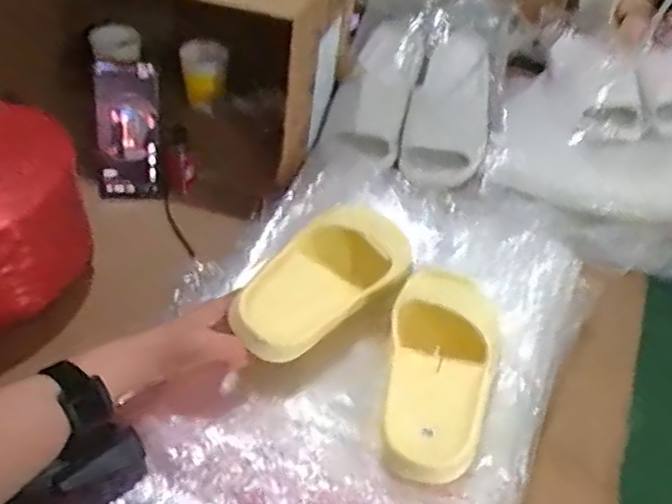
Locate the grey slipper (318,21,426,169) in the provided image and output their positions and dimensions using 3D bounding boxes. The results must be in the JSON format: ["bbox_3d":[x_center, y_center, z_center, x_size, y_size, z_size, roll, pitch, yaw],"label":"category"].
[{"bbox_3d":[0.054,-0.230,0.903,0.102,0.069,0.294,13,63,9],"label":"grey slipper"}]

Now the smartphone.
[{"bbox_3d":[-0.235,-0.132,0.769,0.073,0.167,0.015,11,36,-1],"label":"smartphone"}]

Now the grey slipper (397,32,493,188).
[{"bbox_3d":[0.159,-0.190,0.920,0.104,0.062,0.248,16,62,12],"label":"grey slipper"}]

